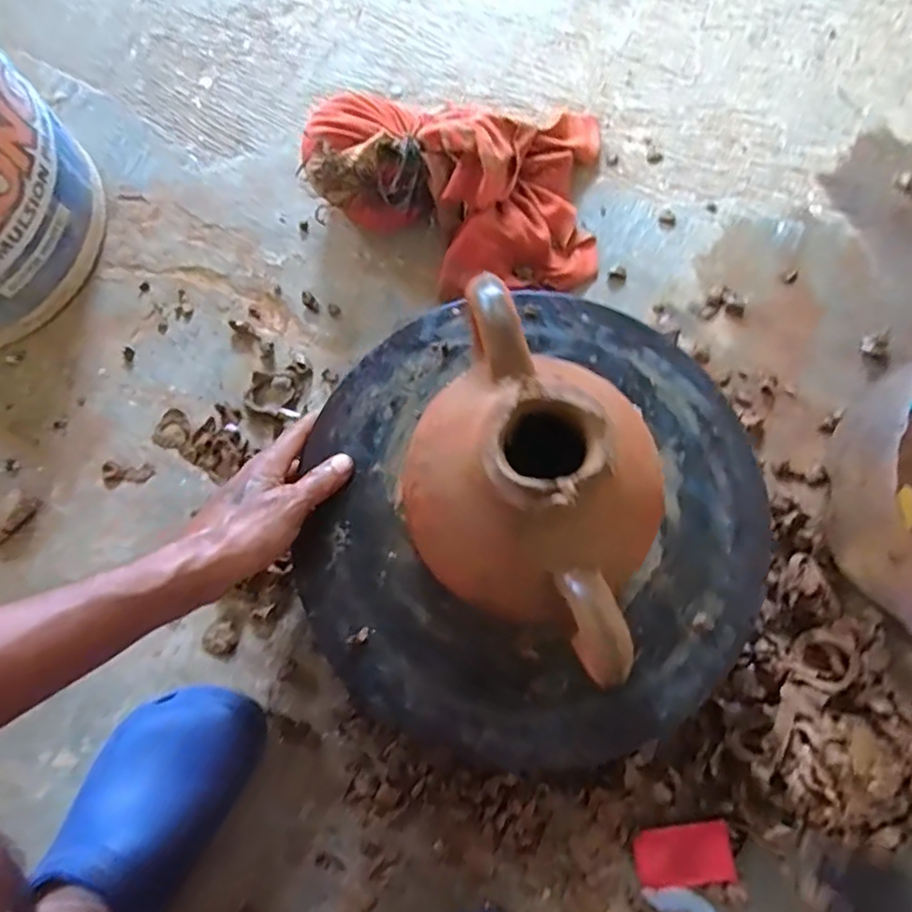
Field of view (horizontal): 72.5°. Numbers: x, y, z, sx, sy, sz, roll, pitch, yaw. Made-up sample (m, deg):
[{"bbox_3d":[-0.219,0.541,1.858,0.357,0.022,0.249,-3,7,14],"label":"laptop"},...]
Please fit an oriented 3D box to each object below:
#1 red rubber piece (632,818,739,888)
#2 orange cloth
[{"bbox_3d":[0.174,0.306,0.476,0.071,0.005,0.044,-10,85,5],"label":"red rubber piece"},{"bbox_3d":[0.006,-0.244,0.560,0.271,0.083,0.190,-5,78,0],"label":"orange cloth"}]

